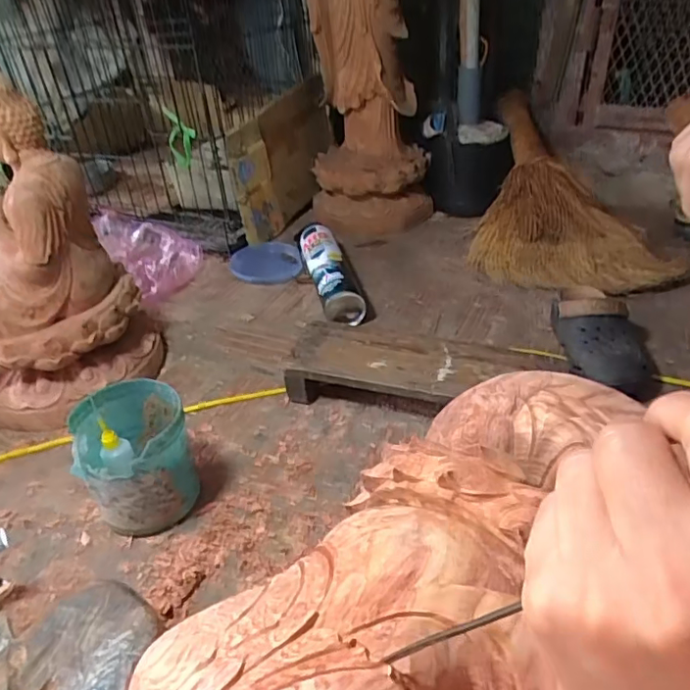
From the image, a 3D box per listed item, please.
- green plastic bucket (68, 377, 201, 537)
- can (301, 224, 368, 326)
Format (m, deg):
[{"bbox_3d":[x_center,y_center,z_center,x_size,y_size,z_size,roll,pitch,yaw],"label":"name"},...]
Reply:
[{"bbox_3d":[-0.217,0.120,0.592,0.102,0.126,0.110,0,37,0],"label":"green plastic bucket"},{"bbox_3d":[-0.026,-0.121,0.949,0.067,0.071,0.272,-11,36,-9],"label":"can"}]

